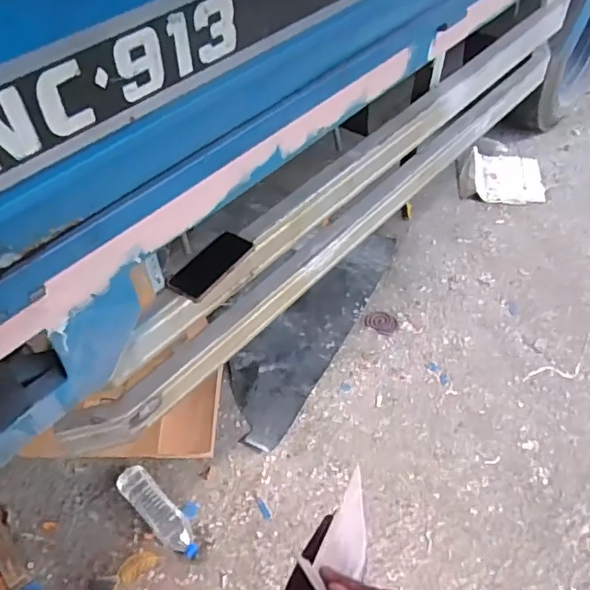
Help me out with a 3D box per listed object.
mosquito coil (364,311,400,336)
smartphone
[{"bbox_3d":[0.292,0.090,1.891,0.108,0.004,0.085,28,56,19],"label":"mosquito coil"},{"bbox_3d":[-0.151,-0.056,1.024,0.063,0.014,0.157,36,65,13],"label":"smartphone"}]

